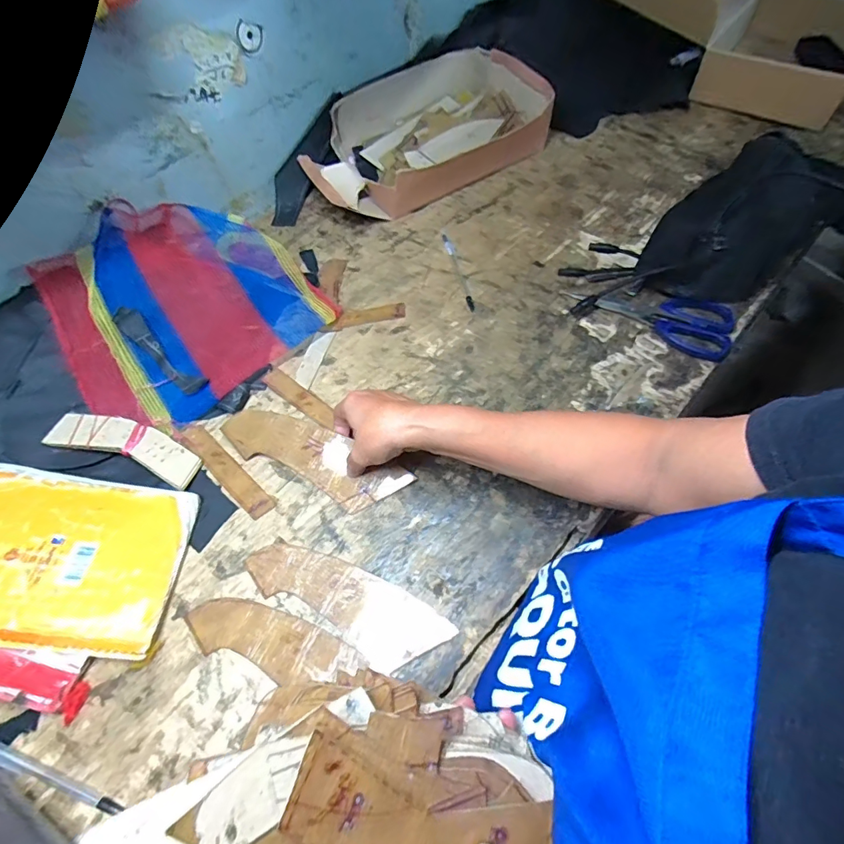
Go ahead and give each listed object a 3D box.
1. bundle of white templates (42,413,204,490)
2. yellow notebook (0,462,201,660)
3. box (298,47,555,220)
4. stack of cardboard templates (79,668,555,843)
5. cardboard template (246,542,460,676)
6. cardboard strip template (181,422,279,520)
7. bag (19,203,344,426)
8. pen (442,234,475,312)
[{"bbox_3d":[-0.299,0.023,0.464,0.145,0.009,0.048,20,63,-1],"label":"bundle of white templates"},{"bbox_3d":[-0.317,0.114,0.394,0.196,0.011,0.144,13,54,-13],"label":"yellow notebook"},{"bbox_3d":[0.001,-0.422,0.668,0.348,0.096,0.229,-27,63,-11],"label":"box"},{"bbox_3d":[-0.034,0.205,0.224,0.201,0.056,0.152,-20,87,-28],"label":"stack of cardboard templates"},{"bbox_3d":[-0.068,0.157,0.403,0.183,0.004,0.060,24,65,15],"label":"cardboard template"},{"bbox_3d":[-0.204,0.049,0.470,0.136,0.004,0.025,38,70,21],"label":"cardboard strip template"},{"bbox_3d":[-0.284,-0.140,0.534,0.271,0.085,0.254,-42,67,-18],"label":"bag"},{"bbox_3d":[0.048,-0.198,0.592,0.011,0.007,0.139,-13,61,-4],"label":"pen"}]

